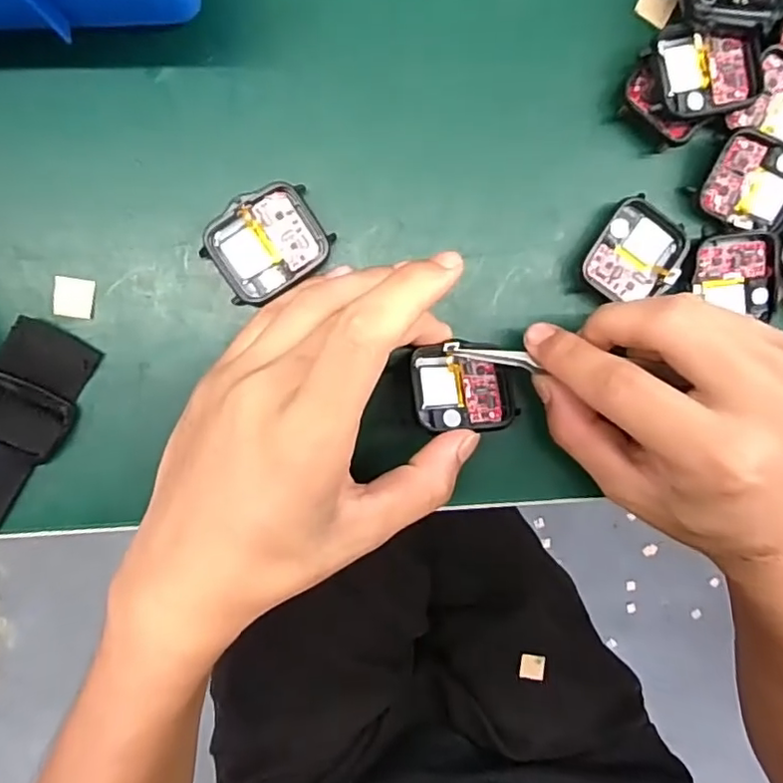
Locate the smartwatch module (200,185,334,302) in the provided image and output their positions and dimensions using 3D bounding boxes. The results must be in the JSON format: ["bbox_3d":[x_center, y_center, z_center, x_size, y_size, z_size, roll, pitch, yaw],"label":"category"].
[{"bbox_3d":[-0.050,-0.060,0.244,0.046,0.011,0.037,-36,97,-1],"label":"smartwatch module"}]

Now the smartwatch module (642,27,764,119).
[{"bbox_3d":[0.127,-0.129,0.244,0.045,0.013,0.032,-6,96,-5],"label":"smartwatch module"}]

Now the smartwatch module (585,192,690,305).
[{"bbox_3d":[0.105,-0.059,0.256,0.036,0.012,0.042,29,92,-7],"label":"smartwatch module"}]

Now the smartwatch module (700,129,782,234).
[{"bbox_3d":[0.157,-0.088,0.252,0.042,0.008,0.036,10,94,-6],"label":"smartwatch module"}]

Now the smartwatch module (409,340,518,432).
[{"bbox_3d":[0.030,-0.002,0.246,0.043,0.014,0.034,-1,96,-5],"label":"smartwatch module"}]

